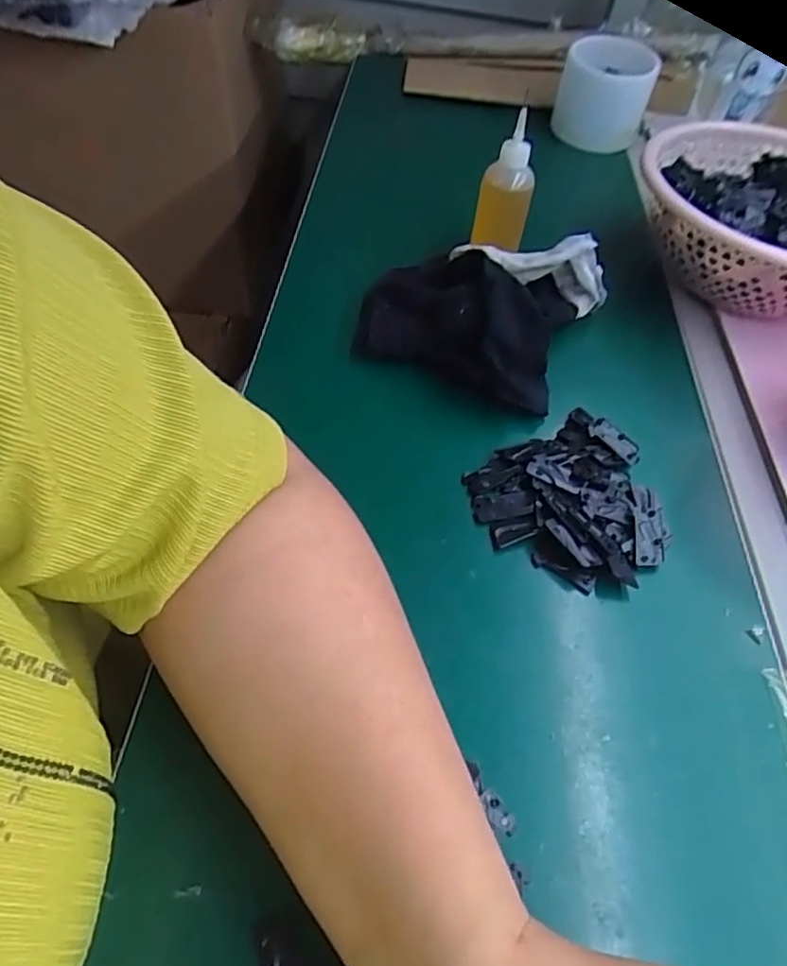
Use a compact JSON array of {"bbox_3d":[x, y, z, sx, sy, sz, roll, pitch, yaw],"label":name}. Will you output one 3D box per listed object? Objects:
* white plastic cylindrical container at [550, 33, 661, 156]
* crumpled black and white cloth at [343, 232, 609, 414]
[{"bbox_3d":[0.206,-0.384,0.632,0.088,0.080,0.070,12,52,5],"label":"white plastic cylindrical container"},{"bbox_3d":[0.055,-0.121,0.430,0.158,0.063,0.140,16,53,8],"label":"crumpled black and white cloth"}]

